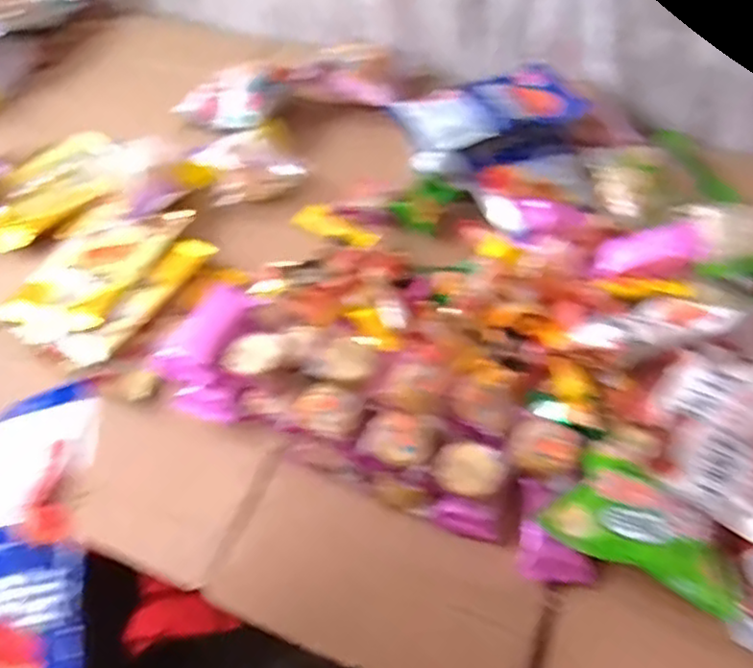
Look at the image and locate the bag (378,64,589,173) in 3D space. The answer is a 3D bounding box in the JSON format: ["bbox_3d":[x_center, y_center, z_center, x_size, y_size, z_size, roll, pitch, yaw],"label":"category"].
[{"bbox_3d":[0.122,-0.223,0.725,0.192,0.038,0.134,-18,52,-14],"label":"bag"}]

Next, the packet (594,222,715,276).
[{"bbox_3d":[0.244,-0.072,0.619,0.095,0.021,0.040,-10,45,27],"label":"packet"}]

